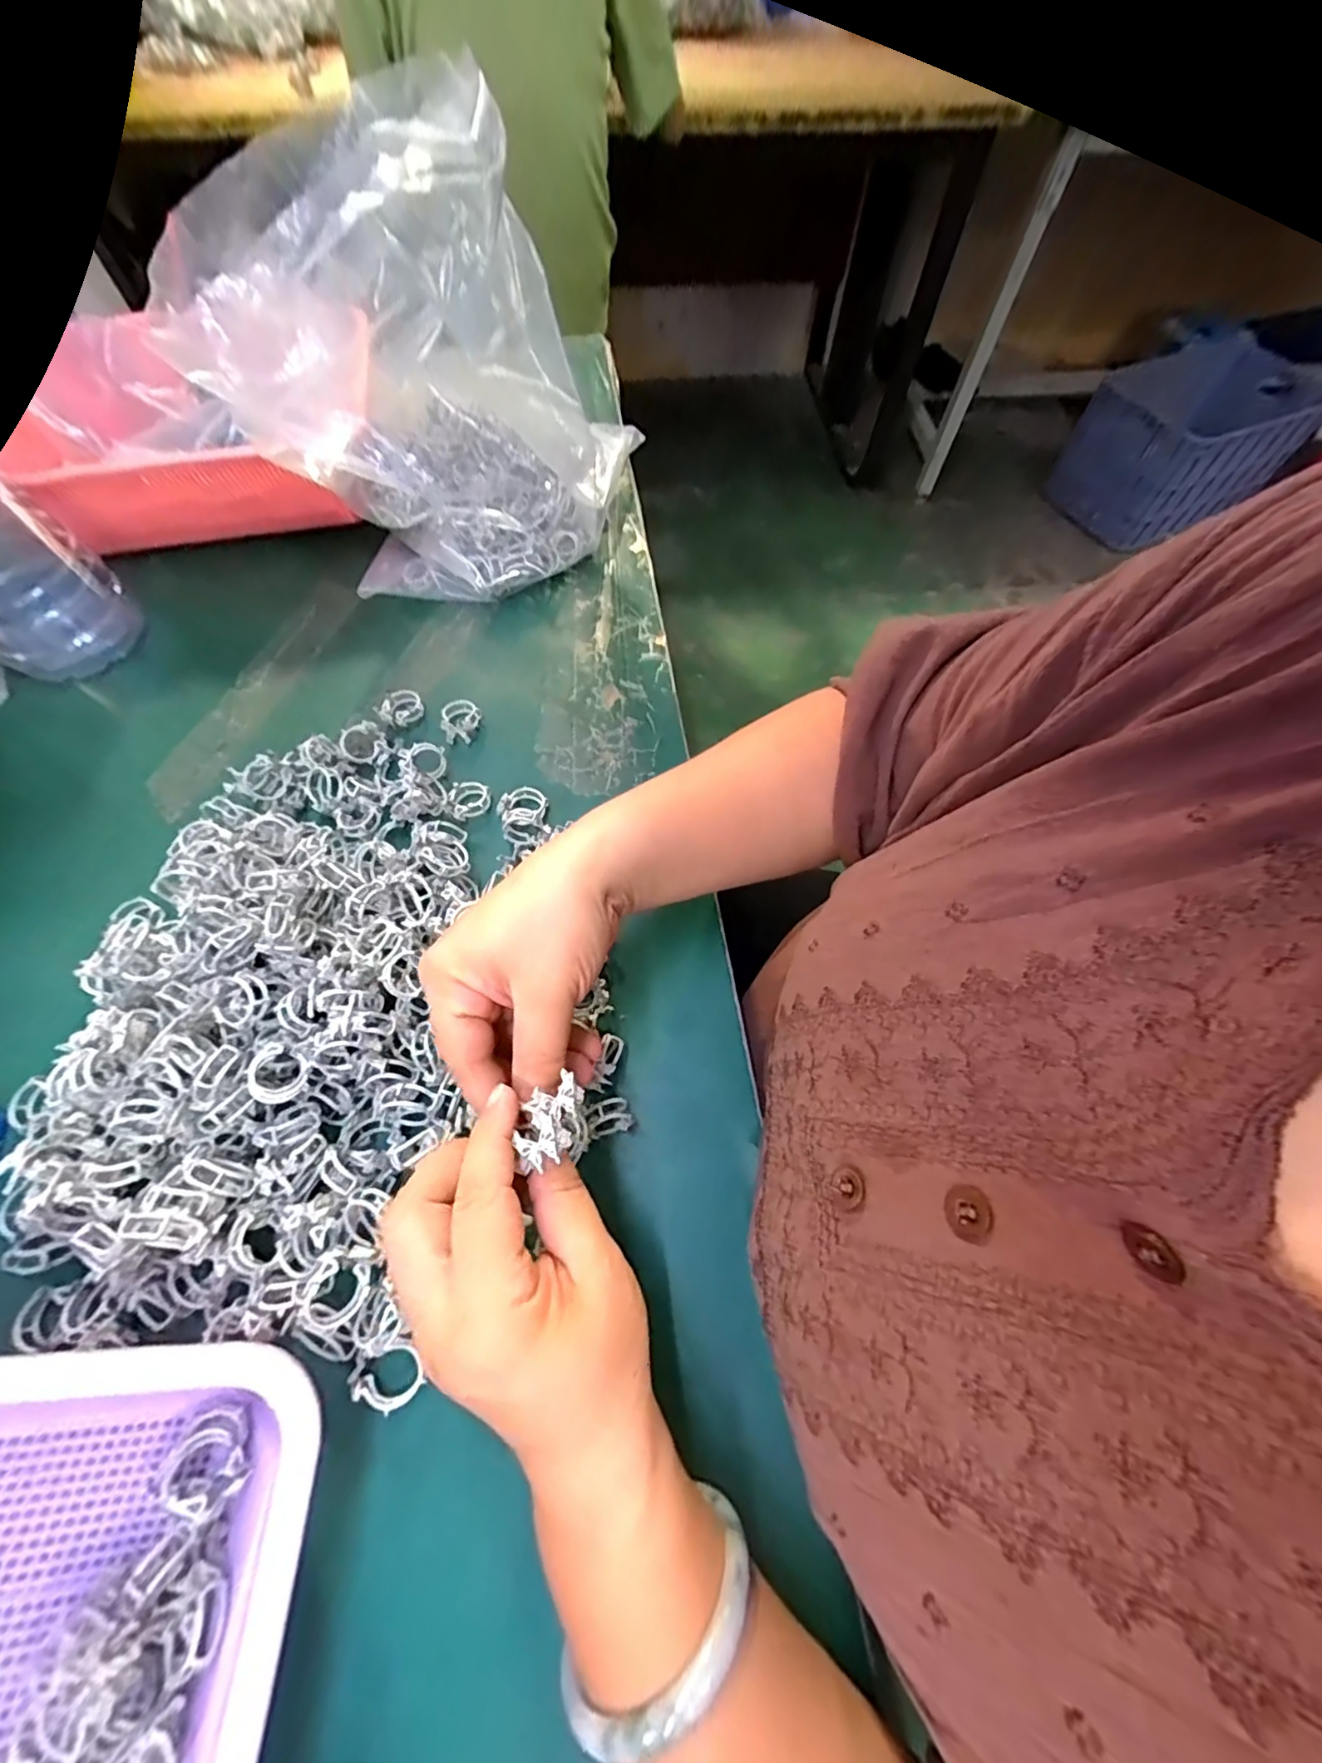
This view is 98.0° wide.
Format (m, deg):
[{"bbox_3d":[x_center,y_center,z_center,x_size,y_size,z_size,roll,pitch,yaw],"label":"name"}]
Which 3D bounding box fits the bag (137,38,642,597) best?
[{"bbox_3d":[-0.156,-0.354,0.404,0.220,0.220,0.190,6,64,3],"label":"bag"}]

